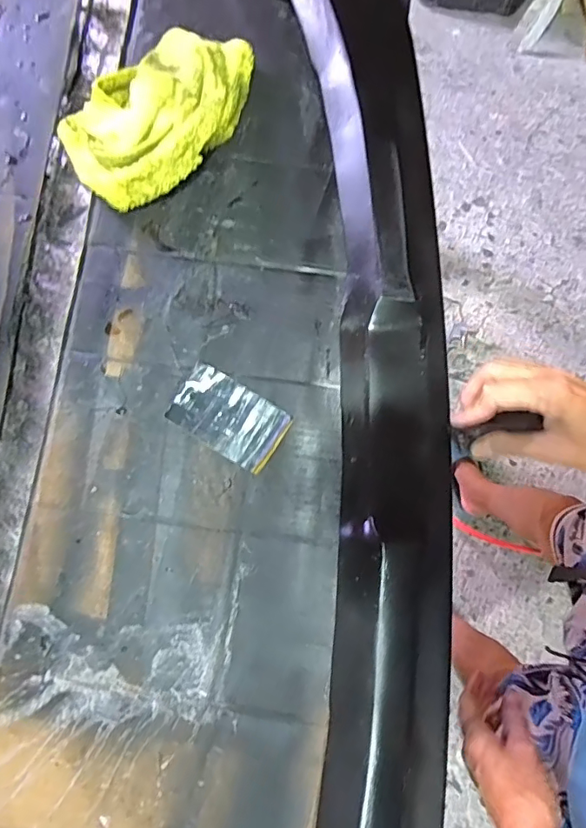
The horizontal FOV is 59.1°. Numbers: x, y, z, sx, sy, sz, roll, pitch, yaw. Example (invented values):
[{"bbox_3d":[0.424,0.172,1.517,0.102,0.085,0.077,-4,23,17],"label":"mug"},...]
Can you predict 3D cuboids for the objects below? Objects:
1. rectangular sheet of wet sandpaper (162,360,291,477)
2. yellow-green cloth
[{"bbox_3d":[-0.066,0.003,0.526,0.113,0.004,0.070,31,81,5],"label":"rectangular sheet of wet sandpaper"},{"bbox_3d":[-0.136,-0.330,0.556,0.229,0.063,0.150,-39,81,-11],"label":"yellow-green cloth"}]

